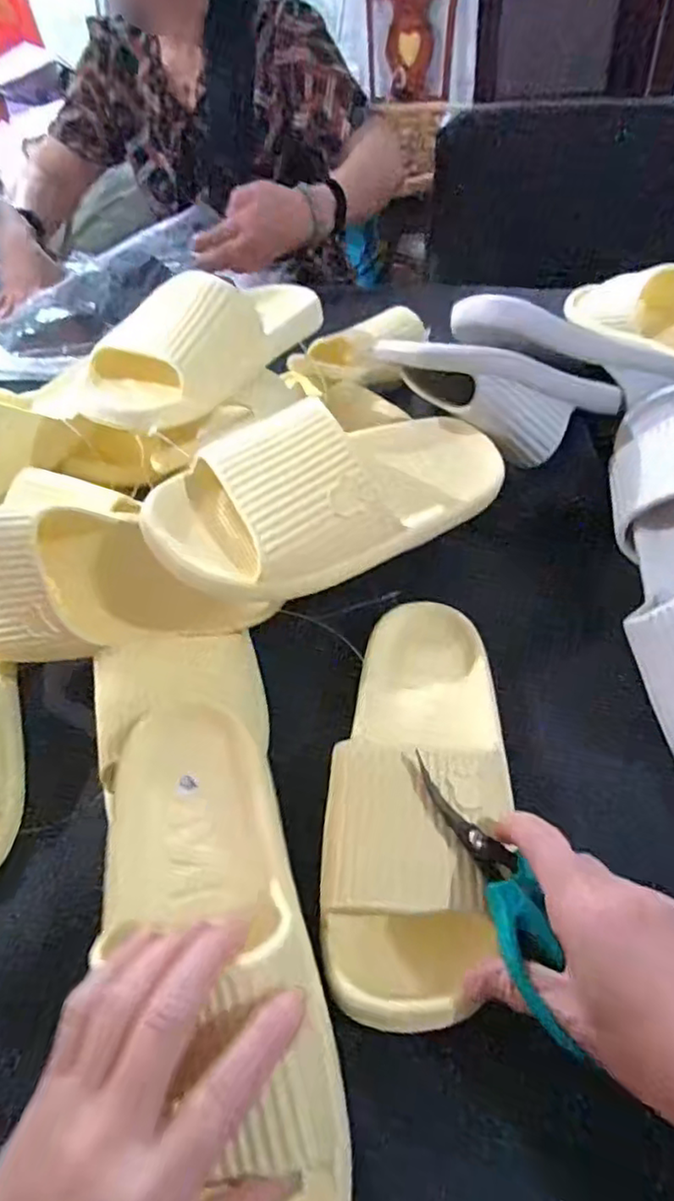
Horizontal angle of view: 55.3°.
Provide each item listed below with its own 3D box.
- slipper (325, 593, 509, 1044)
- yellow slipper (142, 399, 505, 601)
[{"bbox_3d":[0.048,0.092,0.369,0.091,0.058,0.247,4,48,10],"label":"slipper"},{"bbox_3d":[0.005,-0.081,0.431,0.259,0.097,0.102,-19,47,-31],"label":"yellow slipper"}]

